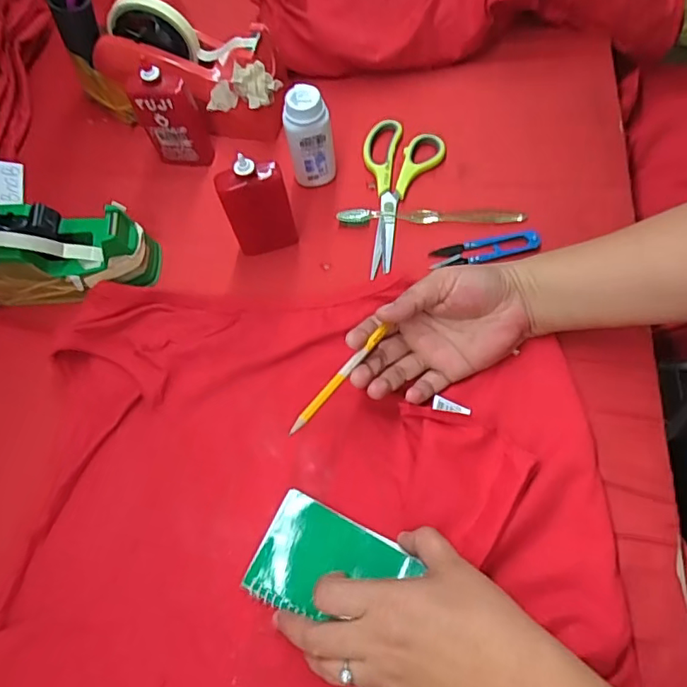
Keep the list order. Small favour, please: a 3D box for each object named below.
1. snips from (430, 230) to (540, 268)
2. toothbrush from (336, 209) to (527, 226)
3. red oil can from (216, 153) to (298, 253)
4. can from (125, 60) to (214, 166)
[{"bbox_3d":[0.135,-0.092,0.521,0.104,0.009,0.023,-11,67,-2],"label":"snips"},{"bbox_3d":[0.086,-0.126,0.534,0.179,0.011,0.016,-1,67,2],"label":"toothbrush"},{"bbox_3d":[-0.075,-0.117,0.491,0.056,0.112,0.031,-18,65,1],"label":"red oil can"},{"bbox_3d":[-0.171,-0.222,0.539,0.057,0.108,0.029,-18,65,1],"label":"can"}]

